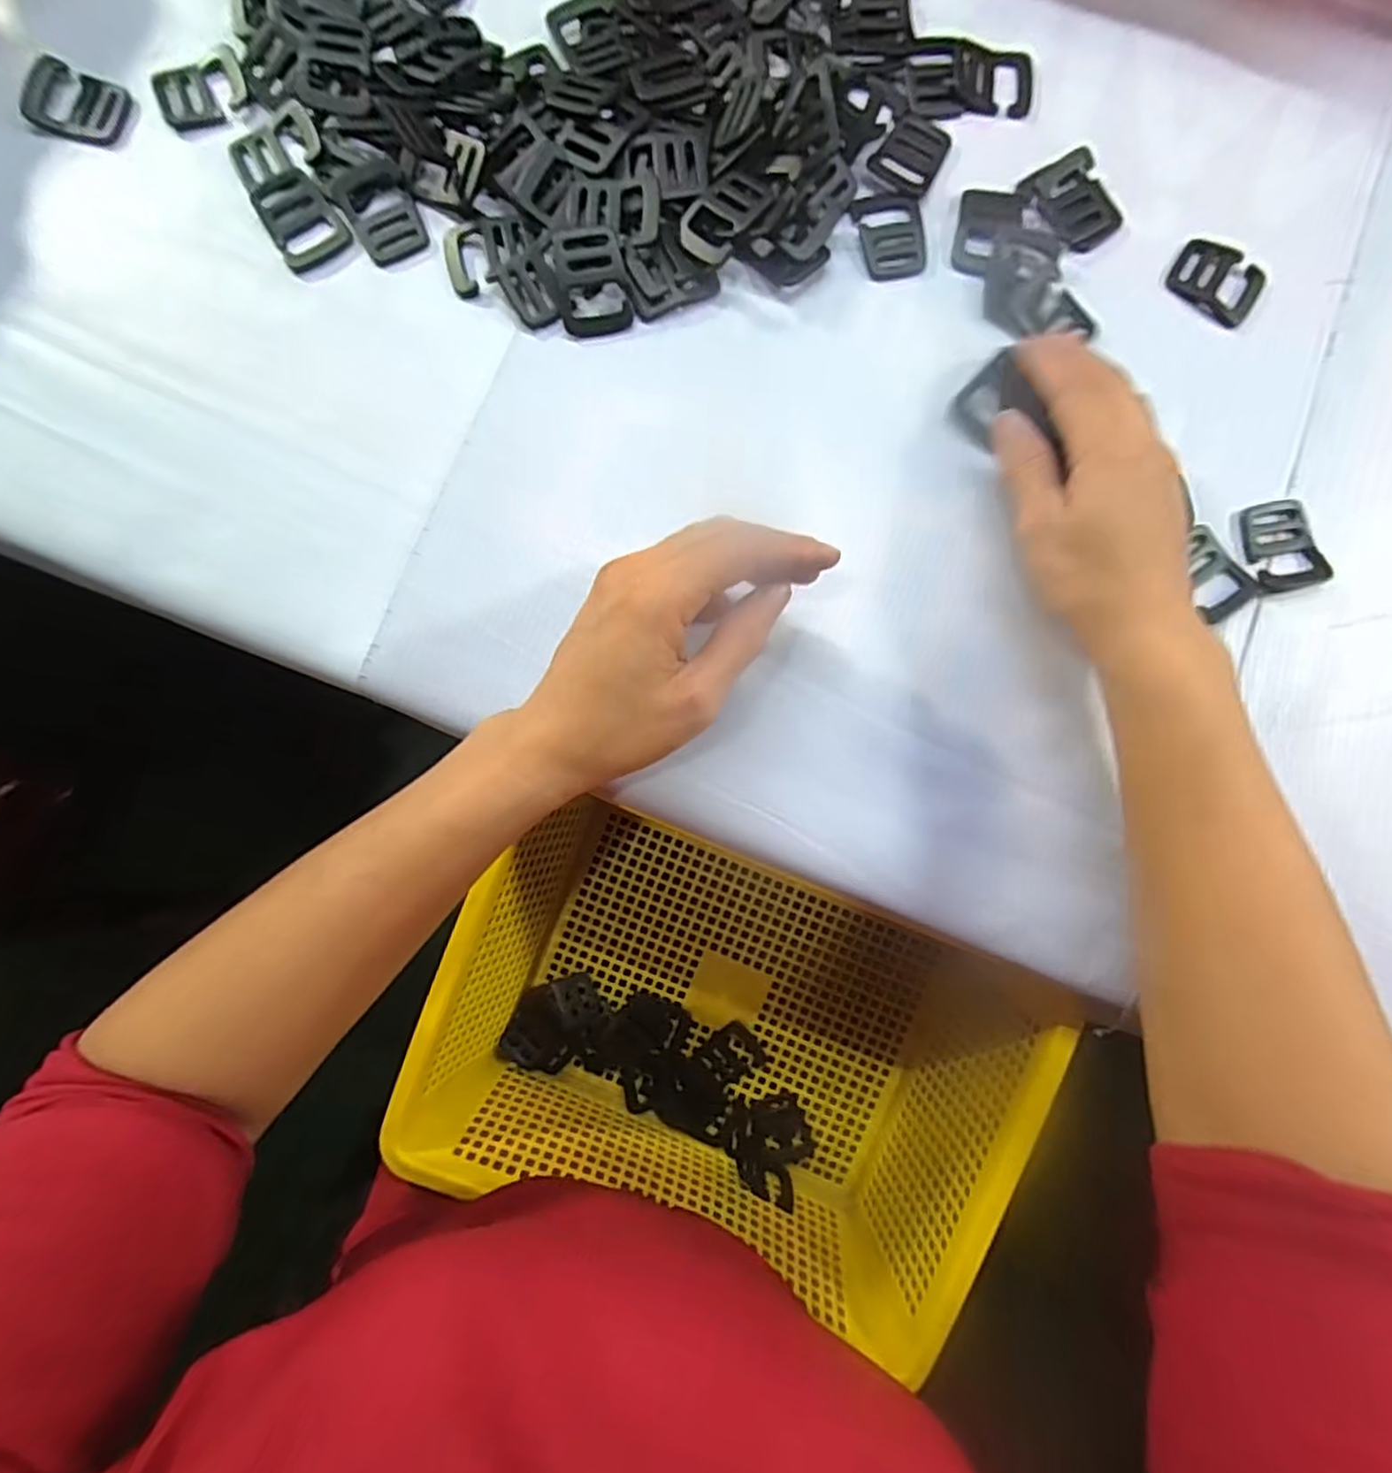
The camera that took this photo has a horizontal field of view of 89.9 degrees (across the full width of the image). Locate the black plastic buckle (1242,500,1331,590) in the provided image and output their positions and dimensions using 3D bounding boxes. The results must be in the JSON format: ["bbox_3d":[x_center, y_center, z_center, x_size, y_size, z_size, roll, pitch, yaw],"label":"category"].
[{"bbox_3d":[0.274,-0.089,0.325,0.035,0.005,0.042,-9,86,-2],"label":"black plastic buckle"}]

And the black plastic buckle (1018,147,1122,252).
[{"bbox_3d":[0.184,-0.259,0.337,0.037,0.007,0.044,-33,87,-3],"label":"black plastic buckle"}]

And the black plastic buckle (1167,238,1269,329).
[{"bbox_3d":[0.253,-0.222,0.338,0.044,0.004,0.036,38,86,2],"label":"black plastic buckle"}]

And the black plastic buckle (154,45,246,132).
[{"bbox_3d":[-0.234,-0.306,0.331,0.041,0.008,0.027,-23,87,-3],"label":"black plastic buckle"}]

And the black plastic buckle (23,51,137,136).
[{"bbox_3d":[-0.291,-0.298,0.325,0.043,0.012,0.031,17,86,0],"label":"black plastic buckle"}]

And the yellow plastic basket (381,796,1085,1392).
[{"bbox_3d":[0.009,0.180,0.402,0.301,0.120,0.196,21,85,0],"label":"yellow plastic basket"}]

